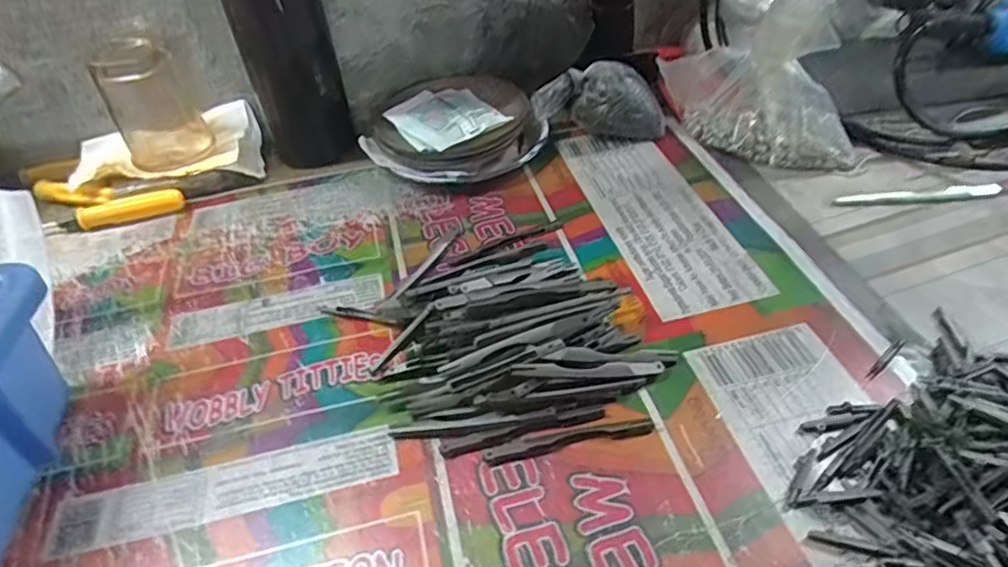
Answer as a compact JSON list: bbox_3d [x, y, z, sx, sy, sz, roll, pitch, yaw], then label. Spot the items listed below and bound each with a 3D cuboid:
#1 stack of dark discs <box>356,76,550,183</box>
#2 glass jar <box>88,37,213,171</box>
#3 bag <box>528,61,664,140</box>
[{"bbox_3d":[-0.042,-0.121,0.491,0.128,0.029,0.120,-20,47,-17],"label":"stack of dark discs"},{"bbox_3d":[-0.260,-0.133,0.469,0.056,0.081,0.056,-25,45,-24],"label":"glass jar"},{"bbox_3d":[0.073,-0.138,0.485,0.097,0.049,0.034,13,43,18],"label":"bag"}]

